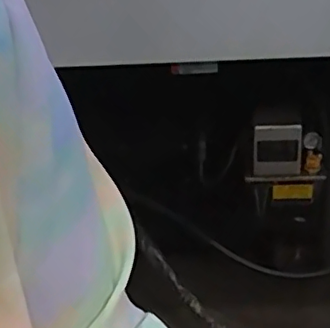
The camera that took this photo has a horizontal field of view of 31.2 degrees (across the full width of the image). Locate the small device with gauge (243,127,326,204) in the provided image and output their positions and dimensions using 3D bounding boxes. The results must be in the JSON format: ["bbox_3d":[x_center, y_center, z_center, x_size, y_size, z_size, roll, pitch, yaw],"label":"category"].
[{"bbox_3d":[0.311,-0.003,1.509,0.198,0.209,0.066,-6,29,-4],"label":"small device with gauge"}]

